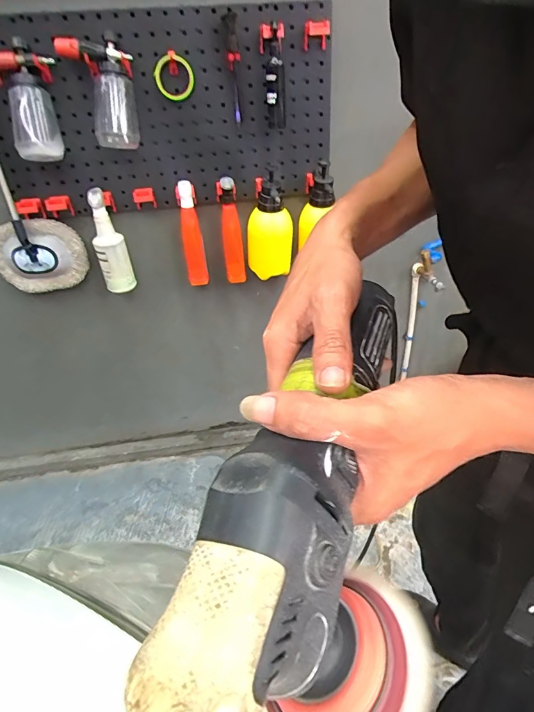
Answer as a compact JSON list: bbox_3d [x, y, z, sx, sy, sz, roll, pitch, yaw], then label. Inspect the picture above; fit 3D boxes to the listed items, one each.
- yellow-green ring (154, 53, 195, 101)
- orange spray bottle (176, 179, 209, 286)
[{"bbox_3d":[-0.222,-0.671,0.956,0.092,0.089,0.013,-12,32,-12],"label":"yellow-green ring"},{"bbox_3d":[-0.212,-0.338,1.131,0.057,0.282,0.046,-7,31,-4],"label":"orange spray bottle"}]

